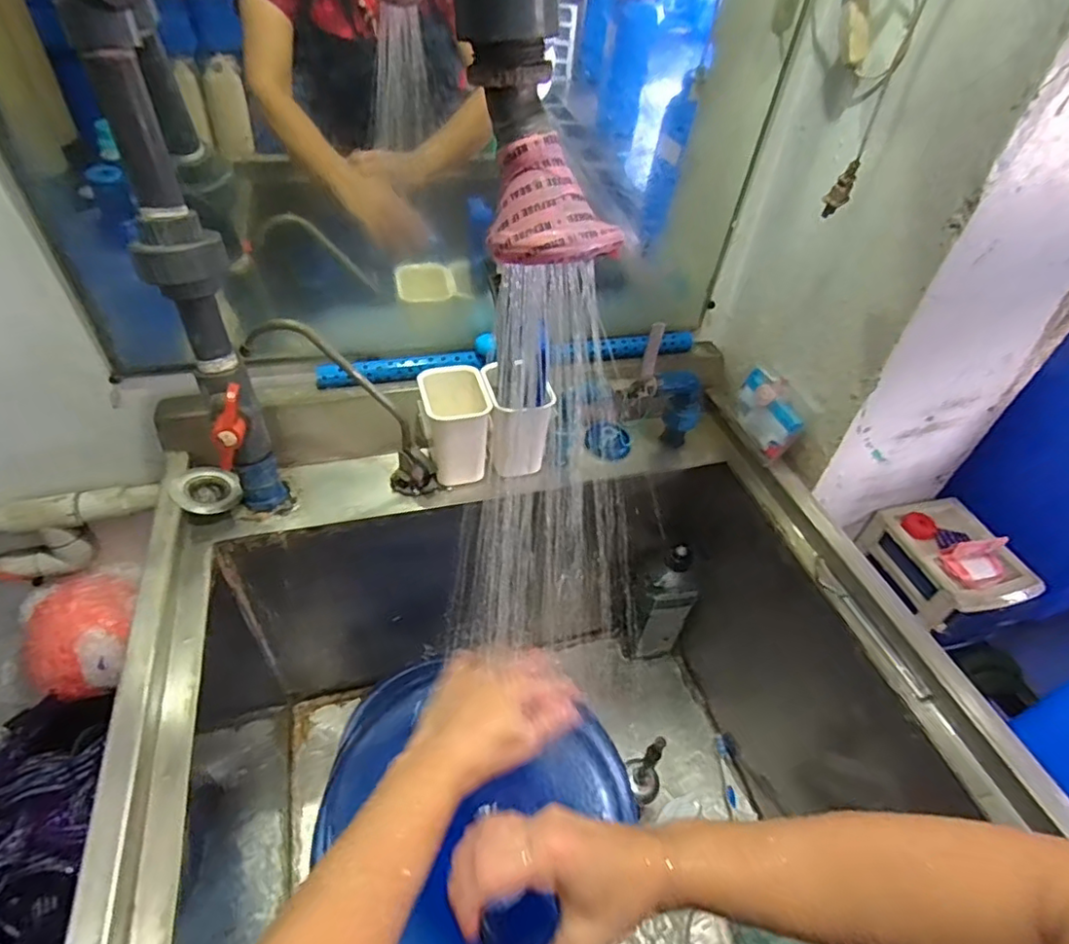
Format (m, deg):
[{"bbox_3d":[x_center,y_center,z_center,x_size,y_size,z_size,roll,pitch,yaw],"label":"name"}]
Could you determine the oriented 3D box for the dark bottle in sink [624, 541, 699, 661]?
[{"bbox_3d":[0.190,0.206,0.899,0.075,0.227,0.063,29,49,22],"label":"dark bottle in sink"}]

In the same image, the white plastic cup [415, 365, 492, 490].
[{"bbox_3d":[-0.092,-0.053,0.690,0.069,0.112,0.075,-7,46,-13],"label":"white plastic cup"}]

